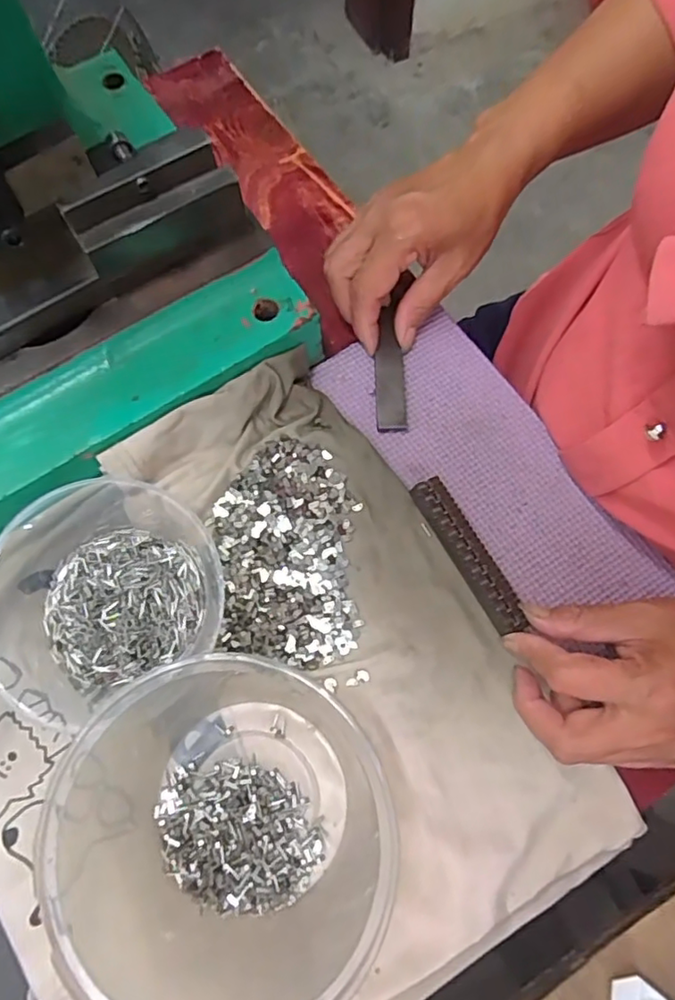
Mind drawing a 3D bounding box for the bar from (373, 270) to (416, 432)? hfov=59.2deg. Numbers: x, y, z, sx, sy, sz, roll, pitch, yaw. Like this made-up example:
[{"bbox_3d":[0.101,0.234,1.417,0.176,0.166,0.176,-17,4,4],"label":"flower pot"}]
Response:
[{"bbox_3d":[0.035,-0.095,0.381,0.020,0.013,0.107,3,73,1],"label":"bar"}]

